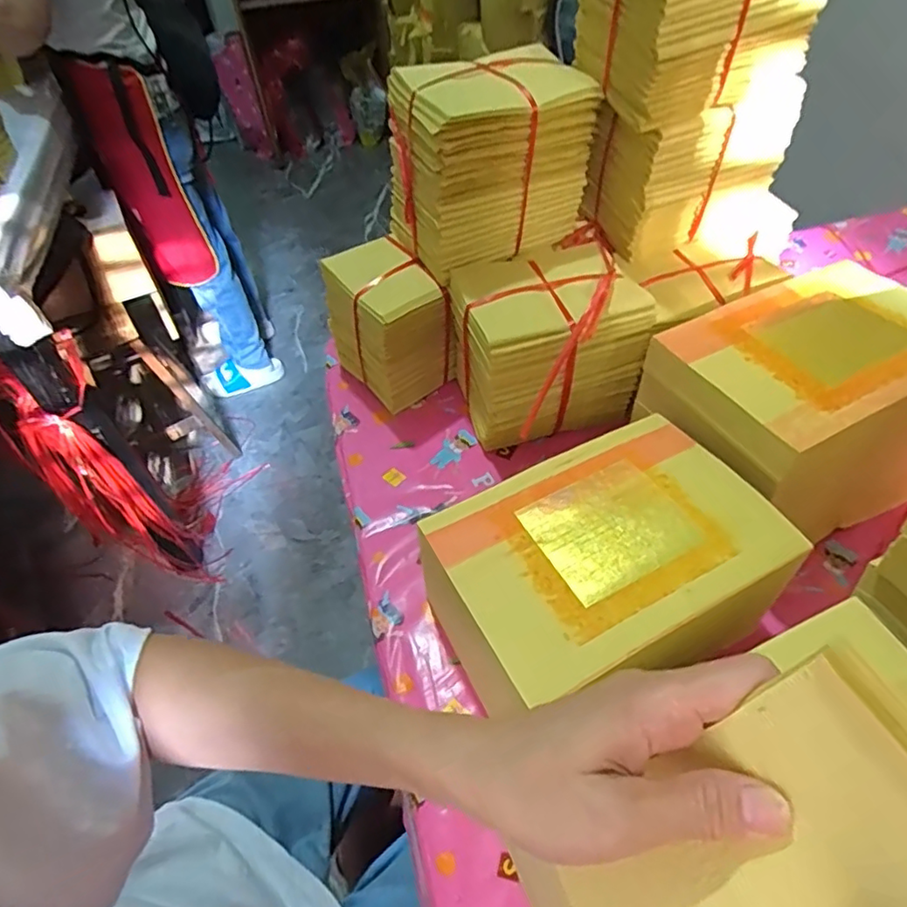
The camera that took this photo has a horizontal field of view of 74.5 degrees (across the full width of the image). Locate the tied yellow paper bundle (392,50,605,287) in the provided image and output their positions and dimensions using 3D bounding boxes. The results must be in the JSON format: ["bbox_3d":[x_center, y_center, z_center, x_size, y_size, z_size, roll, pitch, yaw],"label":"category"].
[{"bbox_3d":[0.037,-0.289,0.589,0.186,0.152,0.114,-21,51,-13],"label":"tied yellow paper bundle"}]

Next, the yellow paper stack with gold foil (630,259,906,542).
[{"bbox_3d":[0.313,-0.047,0.536,0.237,0.129,0.178,-24,52,-16],"label":"yellow paper stack with gold foil"}]

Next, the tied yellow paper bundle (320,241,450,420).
[{"bbox_3d":[-0.073,-0.138,0.664,0.090,0.155,0.125,-33,55,-21],"label":"tied yellow paper bundle"}]

